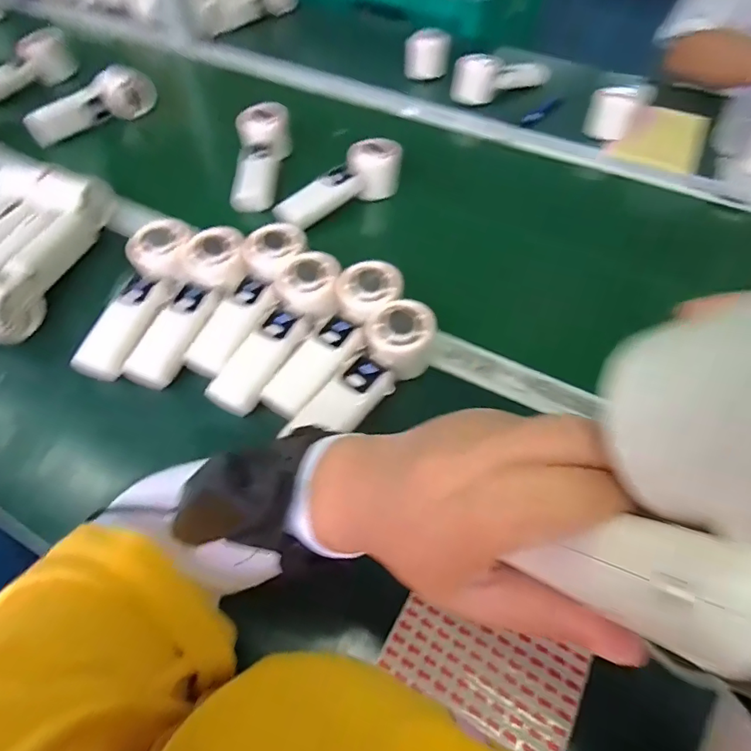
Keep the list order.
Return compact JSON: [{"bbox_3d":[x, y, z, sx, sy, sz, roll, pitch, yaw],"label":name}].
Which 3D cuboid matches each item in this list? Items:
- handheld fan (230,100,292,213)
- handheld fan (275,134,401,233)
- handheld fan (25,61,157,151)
[{"bbox_3d":[-0.156,-0.290,0.626,0.069,0.038,0.169,5,74,4],"label":"handheld fan"},{"bbox_3d":[-0.044,-0.240,0.582,0.173,0.054,0.045,-33,60,-22],"label":"handheld fan"},{"bbox_3d":[-0.429,-0.407,0.706,0.045,0.057,0.192,34,60,22],"label":"handheld fan"}]

